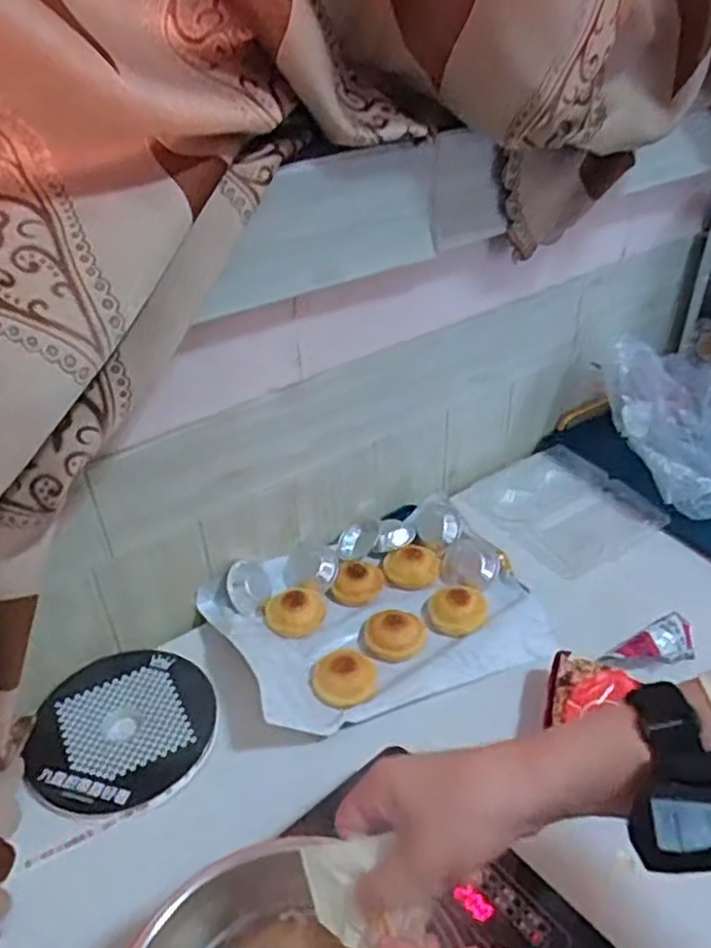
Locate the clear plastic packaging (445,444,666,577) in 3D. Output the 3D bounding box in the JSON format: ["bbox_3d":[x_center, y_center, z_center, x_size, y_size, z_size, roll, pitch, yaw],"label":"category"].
[{"bbox_3d":[0.270,0.043,0.979,0.200,0.033,0.213,-25,42,-28],"label":"clear plastic packaging"}]

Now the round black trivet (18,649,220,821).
[{"bbox_3d":[-0.226,0.249,0.716,0.174,0.020,0.173,-1,36,1],"label":"round black trivet"}]

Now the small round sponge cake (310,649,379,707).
[{"bbox_3d":[-0.011,0.209,0.746,0.066,0.026,0.056,1,36,3],"label":"small round sponge cake"}]

